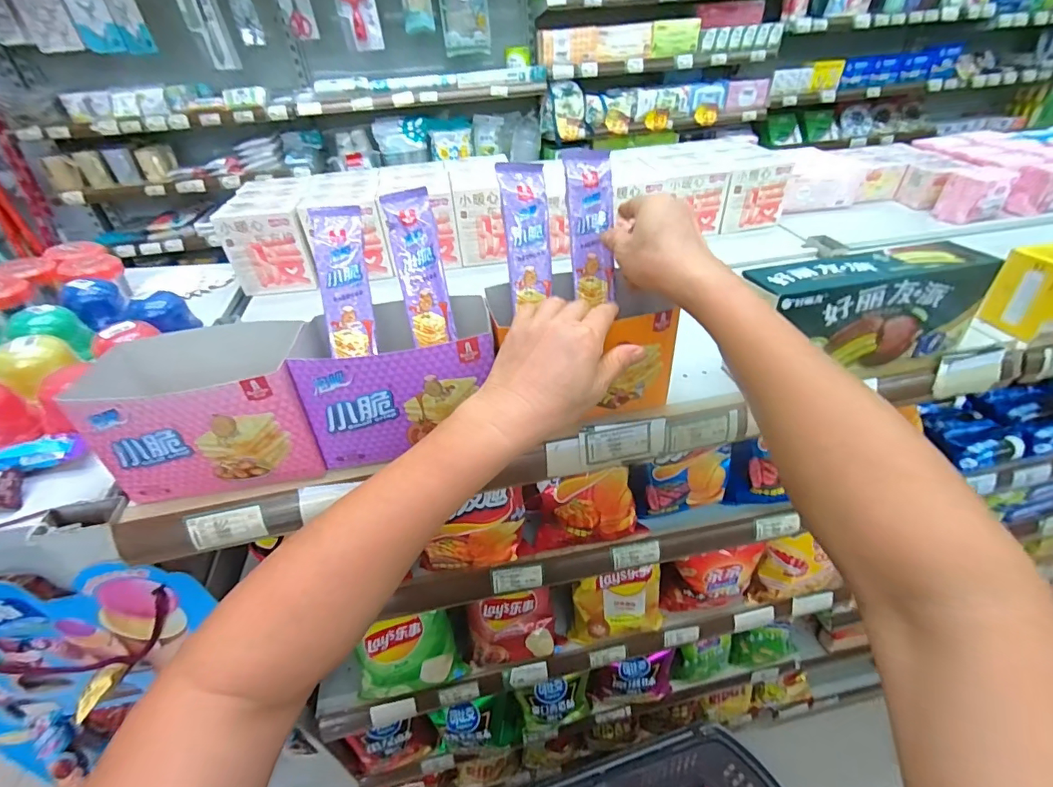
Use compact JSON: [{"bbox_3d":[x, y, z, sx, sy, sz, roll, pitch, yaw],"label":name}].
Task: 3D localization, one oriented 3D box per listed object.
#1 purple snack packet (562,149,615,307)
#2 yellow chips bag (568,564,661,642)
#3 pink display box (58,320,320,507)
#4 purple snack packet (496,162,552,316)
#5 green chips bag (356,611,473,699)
[{"bbox_3d":[0.060,-0.155,0.436,0.040,0.134,0.020,-6,12,-3],"label":"purple snack packet"},{"bbox_3d":[0.142,0.328,0.720,0.148,0.131,0.048,-7,38,-4],"label":"yellow chips bag"},{"bbox_3d":[-0.272,0.004,0.404,0.166,0.126,0.100,-9,38,-6],"label":"pink display box"},{"bbox_3d":[0.001,-0.147,0.430,0.040,0.123,0.014,-5,8,-1],"label":"purple snack packet"},{"bbox_3d":[-0.171,0.380,0.674,0.150,0.136,0.054,-15,40,-14],"label":"green chips bag"}]

